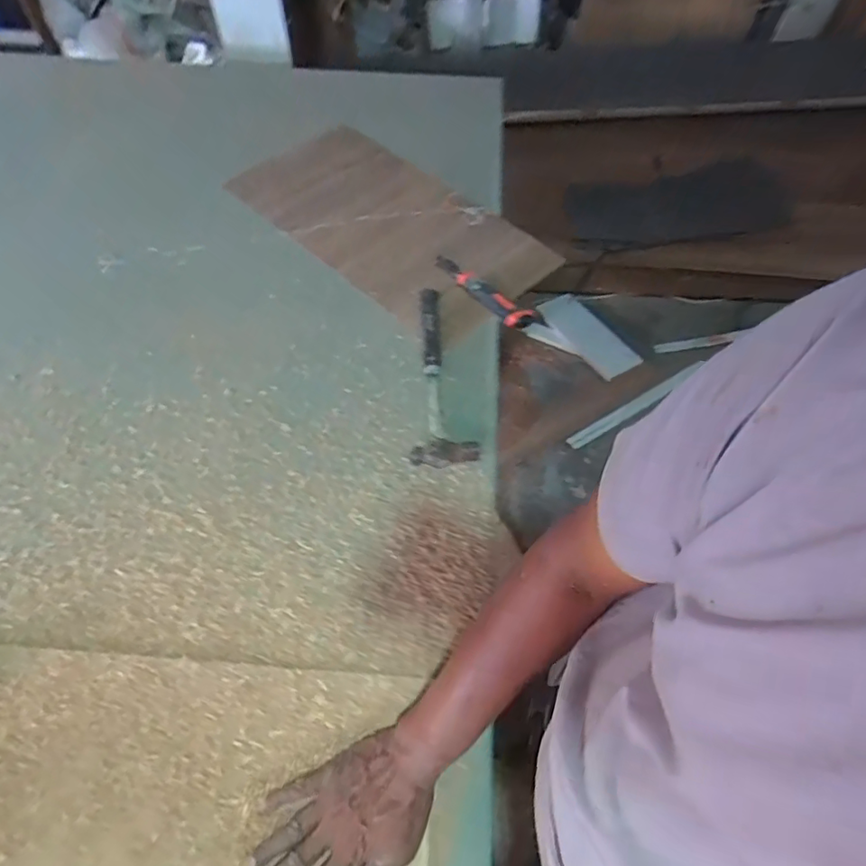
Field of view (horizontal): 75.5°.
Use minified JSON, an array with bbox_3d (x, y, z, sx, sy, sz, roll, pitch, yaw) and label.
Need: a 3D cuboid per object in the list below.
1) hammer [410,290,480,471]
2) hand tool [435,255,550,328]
[{"bbox_3d":[0.019,-0.091,0.782,0.085,0.029,0.297,2,55,1],"label":"hammer"},{"bbox_3d":[0.079,-0.217,0.860,0.031,0.033,0.213,-37,63,-23],"label":"hand tool"}]

